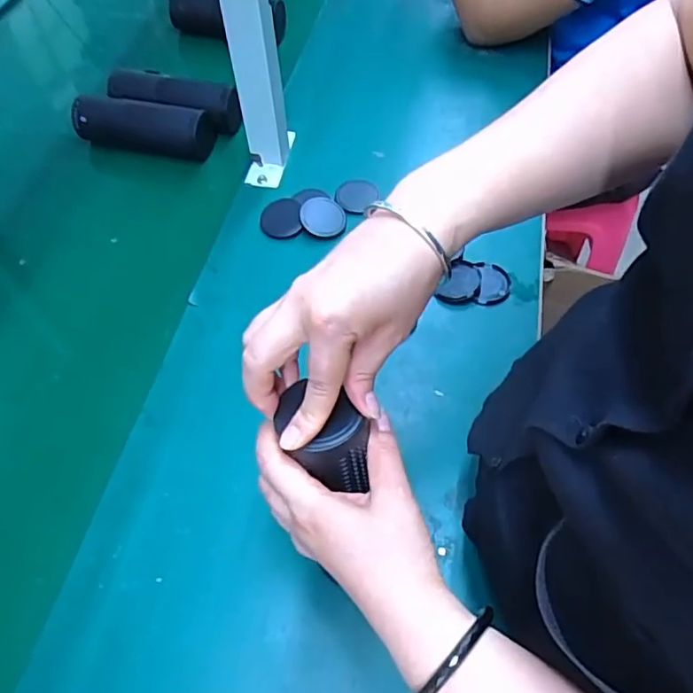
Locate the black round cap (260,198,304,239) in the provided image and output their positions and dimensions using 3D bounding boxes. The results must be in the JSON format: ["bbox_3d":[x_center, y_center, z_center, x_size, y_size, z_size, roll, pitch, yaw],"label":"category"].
[{"bbox_3d":[-0.072,-0.142,0.626,0.045,0.004,0.050,-14,69,8],"label":"black round cap"}]

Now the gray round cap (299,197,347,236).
[{"bbox_3d":[-0.026,-0.143,0.626,0.052,0.010,0.052,5,64,-10],"label":"gray round cap"}]

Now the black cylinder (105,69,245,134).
[{"bbox_3d":[-0.215,-0.310,0.716,0.169,0.058,0.049,17,60,12],"label":"black cylinder"}]

